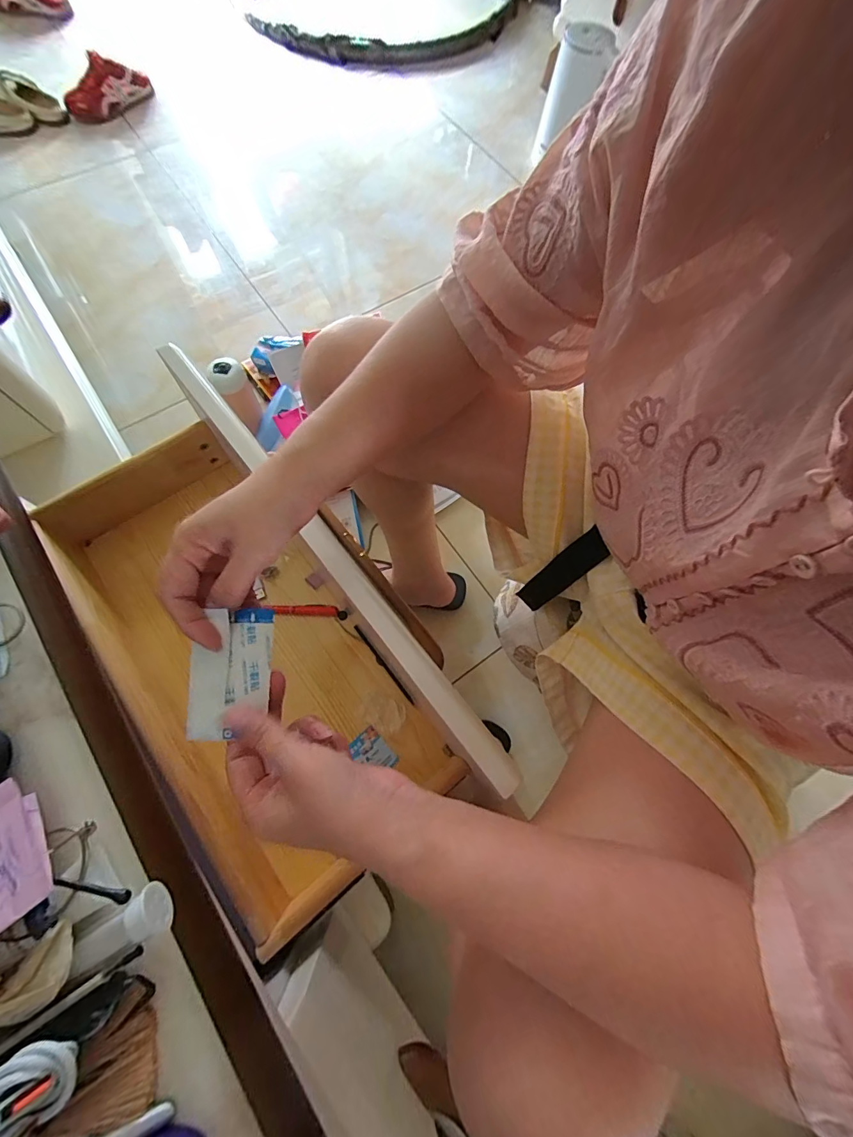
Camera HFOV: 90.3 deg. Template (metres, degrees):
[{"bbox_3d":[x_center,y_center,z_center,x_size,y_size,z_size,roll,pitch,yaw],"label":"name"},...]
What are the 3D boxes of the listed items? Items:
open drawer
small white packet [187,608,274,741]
[{"bbox_3d":[-0.196,0.078,0.474,0.262,0.172,0.538,-37,76,-14],"label":"open drawer"},{"bbox_3d":[-0.131,0.069,0.285,0.049,0.004,0.083,1,78,-8],"label":"small white packet"}]

